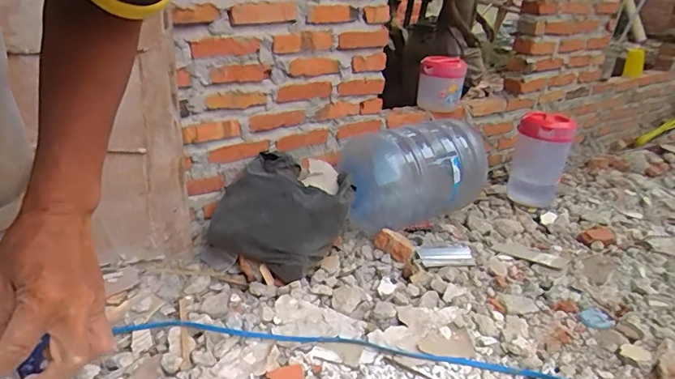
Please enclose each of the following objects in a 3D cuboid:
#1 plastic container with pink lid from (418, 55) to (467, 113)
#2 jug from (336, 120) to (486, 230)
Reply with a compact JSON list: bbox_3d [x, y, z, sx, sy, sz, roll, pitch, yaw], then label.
[{"bbox_3d":[0.320,-0.325,1.456,0.138,0.174,0.117,8,26,11],"label":"plastic container with pink lid"},{"bbox_3d":[0.208,-0.048,1.310,0.353,0.241,0.244,-13,30,-29],"label":"jug"}]

